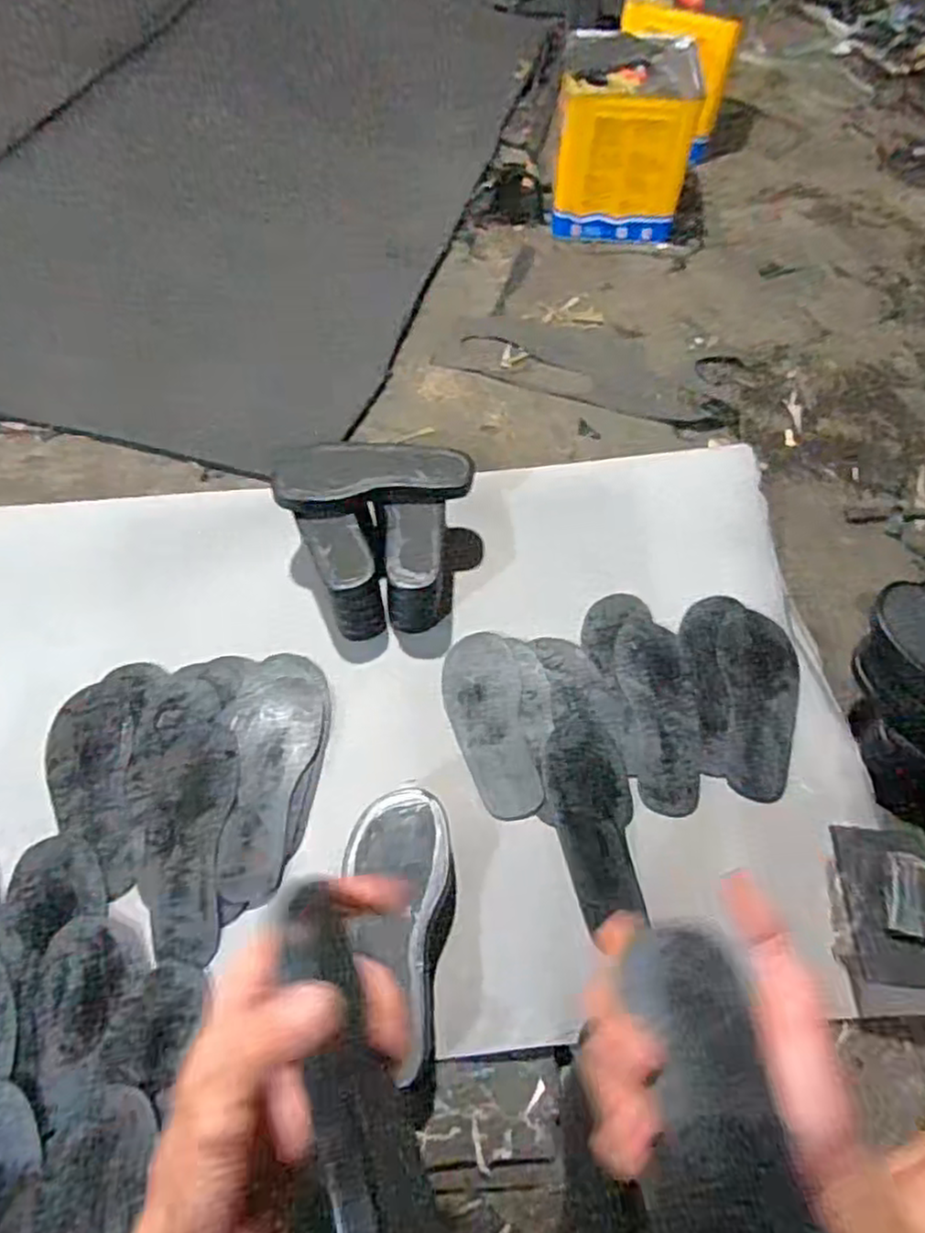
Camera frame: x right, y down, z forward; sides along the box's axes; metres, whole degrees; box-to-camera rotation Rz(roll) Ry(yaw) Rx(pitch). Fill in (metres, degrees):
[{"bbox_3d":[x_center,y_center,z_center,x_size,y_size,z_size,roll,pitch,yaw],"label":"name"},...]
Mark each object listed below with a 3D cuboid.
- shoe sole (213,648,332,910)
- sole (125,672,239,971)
[{"bbox_3d":[-0.216,0.169,0.793,0.106,0.021,0.290,-1,58,-1],"label":"shoe sole"},{"bbox_3d":[-0.305,0.201,0.770,0.116,0.009,0.321,-11,58,-8],"label":"sole"}]

